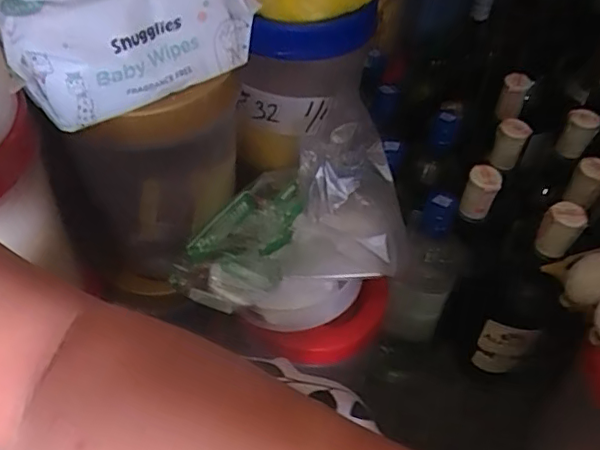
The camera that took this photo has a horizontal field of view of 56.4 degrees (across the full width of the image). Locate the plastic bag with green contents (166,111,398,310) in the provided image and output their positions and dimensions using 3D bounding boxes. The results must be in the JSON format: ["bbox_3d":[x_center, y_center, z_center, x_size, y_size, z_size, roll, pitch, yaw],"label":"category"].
[{"bbox_3d":[-0.016,-0.003,0.511,0.202,0.117,0.111,-9,49,-11],"label":"plastic bag with green contents"}]

